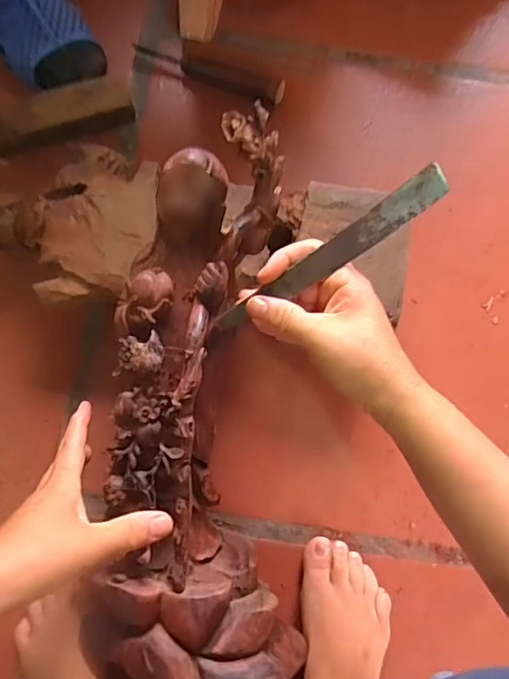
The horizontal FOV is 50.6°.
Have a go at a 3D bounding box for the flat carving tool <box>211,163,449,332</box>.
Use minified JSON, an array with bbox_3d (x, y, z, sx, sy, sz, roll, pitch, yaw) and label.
[{"bbox_3d":[0.045,-0.052,0.352,0.173,0.006,0.020,-33,83,20],"label":"flat carving tool"}]

